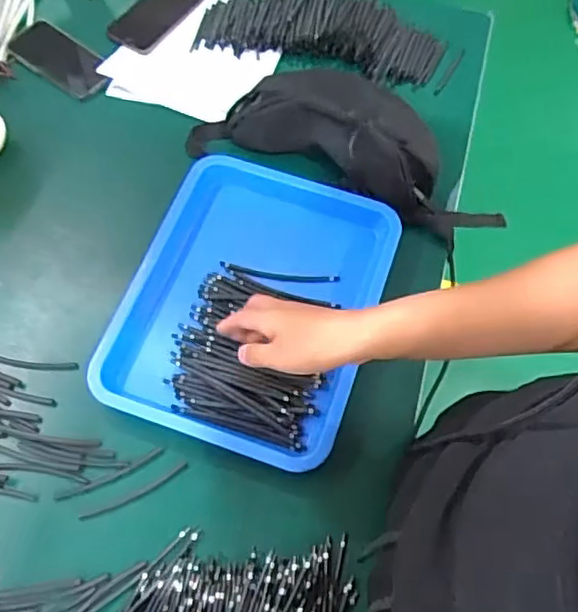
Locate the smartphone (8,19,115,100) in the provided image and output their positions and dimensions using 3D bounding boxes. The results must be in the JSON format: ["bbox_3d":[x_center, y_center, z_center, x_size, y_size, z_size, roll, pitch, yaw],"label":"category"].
[{"bbox_3d":[-0.311,-0.342,0.843,0.145,0.014,0.072,32,68,12],"label":"smartphone"}]

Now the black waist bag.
[{"bbox_3d":[0.088,-0.223,0.767,0.402,0.076,0.183,21,66,7],"label":"black waist bag"}]

